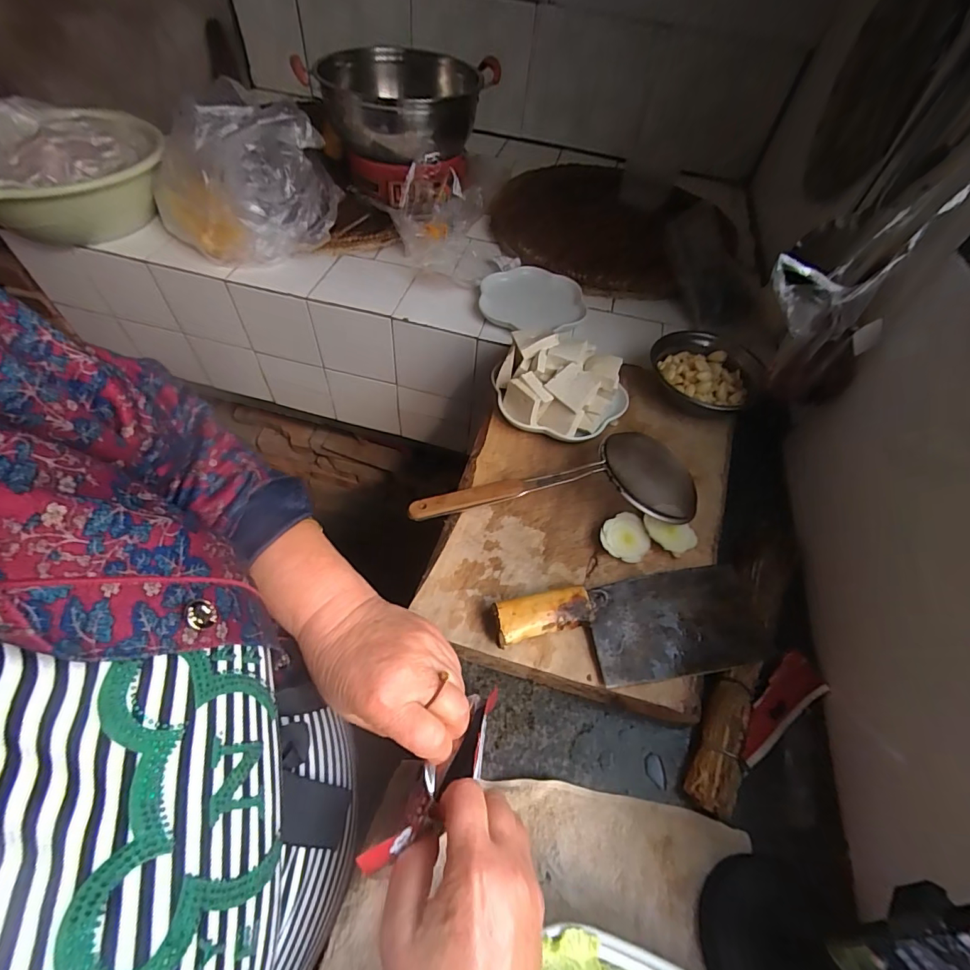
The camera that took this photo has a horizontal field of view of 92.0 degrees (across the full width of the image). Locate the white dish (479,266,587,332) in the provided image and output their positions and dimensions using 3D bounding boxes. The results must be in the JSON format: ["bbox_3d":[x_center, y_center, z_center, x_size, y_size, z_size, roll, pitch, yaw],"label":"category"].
[{"bbox_3d":[0.082,-0.322,0.811,0.174,0.015,0.174,2,55,-4],"label":"white dish"}]

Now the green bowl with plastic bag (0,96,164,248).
[{"bbox_3d":[-0.718,-0.538,0.787,0.252,0.163,0.294,33,58,17],"label":"green bowl with plastic bag"}]

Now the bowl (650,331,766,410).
[{"bbox_3d":[0.330,-0.162,0.695,0.142,0.056,0.162,-10,56,-12],"label":"bowl"}]

